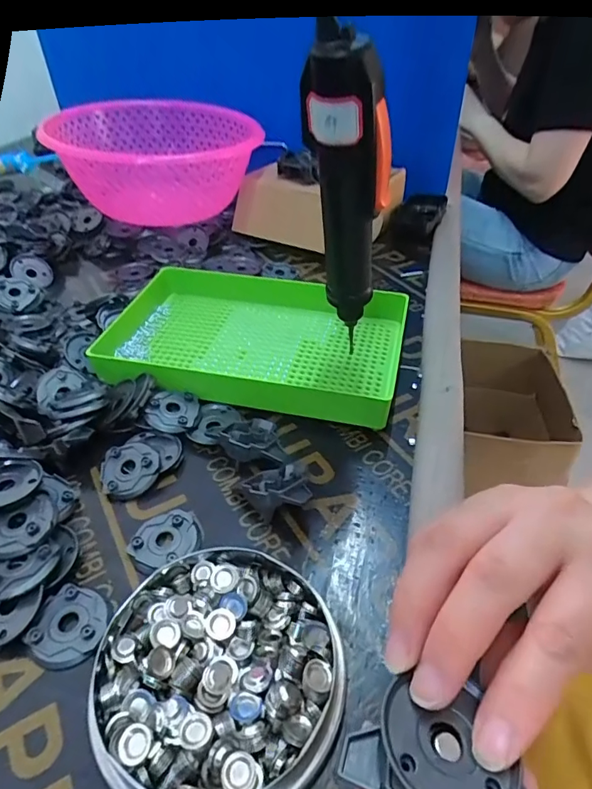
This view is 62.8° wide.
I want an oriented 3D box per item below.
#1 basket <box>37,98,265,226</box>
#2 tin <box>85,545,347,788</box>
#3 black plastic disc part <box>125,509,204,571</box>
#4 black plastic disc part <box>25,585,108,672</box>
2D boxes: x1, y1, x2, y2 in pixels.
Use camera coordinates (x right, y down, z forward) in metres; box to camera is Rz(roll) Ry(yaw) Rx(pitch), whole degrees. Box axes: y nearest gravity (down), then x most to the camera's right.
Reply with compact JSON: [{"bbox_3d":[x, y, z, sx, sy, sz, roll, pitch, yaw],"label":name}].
[{"bbox_3d":[-0.172,-0.293,0.636,0.228,0.124,0.220,4,42,7],"label":"basket"},{"bbox_3d":[-0.037,0.131,0.237,0.114,0.024,0.118,-1,41,1],"label":"tin"},{"bbox_3d":[-0.078,0.089,0.298,0.035,0.006,0.043,32,51,32],"label":"black plastic disc part"},{"bbox_3d":[-0.120,0.123,0.259,0.037,0.006,0.040,7,42,10],"label":"black plastic disc part"}]

